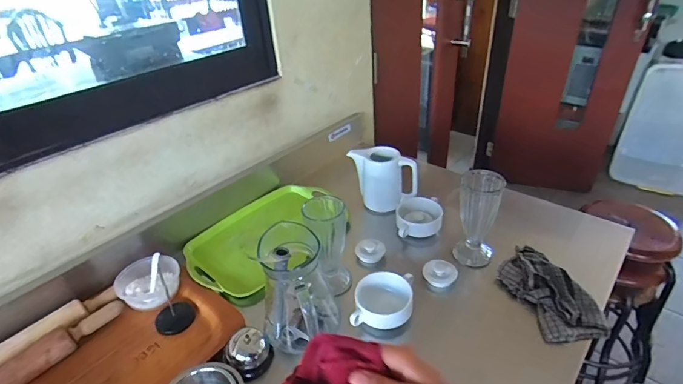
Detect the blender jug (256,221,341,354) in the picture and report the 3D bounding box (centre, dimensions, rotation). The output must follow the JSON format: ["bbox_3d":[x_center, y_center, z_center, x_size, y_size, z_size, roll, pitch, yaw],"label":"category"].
[{"bbox_3d":[-0.076,0.161,0.617,0.119,0.194,0.099,14,38,25],"label":"blender jug"}]

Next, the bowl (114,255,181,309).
[{"bbox_3d":[-0.385,0.183,0.752,0.109,0.052,0.104,-3,34,2],"label":"bowl"}]

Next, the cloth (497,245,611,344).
[{"bbox_3d":[0.395,0.184,0.723,0.127,0.045,0.204,-12,35,-10],"label":"cloth"}]

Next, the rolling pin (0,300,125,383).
[{"bbox_3d":[-0.527,0.291,0.591,0.053,0.051,0.360,24,44,36],"label":"rolling pin"}]

